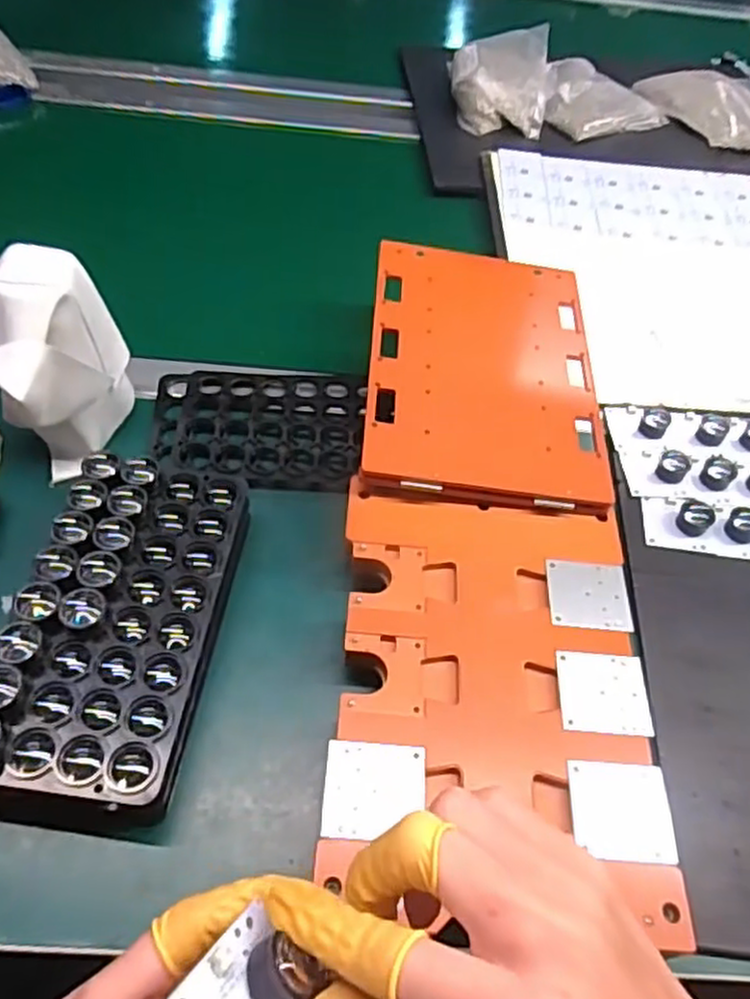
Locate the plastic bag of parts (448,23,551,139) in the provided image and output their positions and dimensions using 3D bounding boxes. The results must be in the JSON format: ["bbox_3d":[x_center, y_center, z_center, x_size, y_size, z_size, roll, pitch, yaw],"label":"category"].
[{"bbox_3d":[0.146,-0.498,0.839,0.116,0.053,0.168,8,52,0],"label":"plastic bag of parts"}]

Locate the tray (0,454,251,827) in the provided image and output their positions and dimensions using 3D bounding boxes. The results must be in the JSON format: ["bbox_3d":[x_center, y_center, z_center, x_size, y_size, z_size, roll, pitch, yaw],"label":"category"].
[{"bbox_3d":[-0.137,0.069,0.392,0.096,0.056,0.195,9,52,1],"label":"tray"}]

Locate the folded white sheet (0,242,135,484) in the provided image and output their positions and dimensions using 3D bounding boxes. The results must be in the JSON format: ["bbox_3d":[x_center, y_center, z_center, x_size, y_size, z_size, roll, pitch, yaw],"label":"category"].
[{"bbox_3d":[-0.205,-0.086,0.453,0.063,0.114,0.099,23,54,11],"label":"folded white sheet"}]

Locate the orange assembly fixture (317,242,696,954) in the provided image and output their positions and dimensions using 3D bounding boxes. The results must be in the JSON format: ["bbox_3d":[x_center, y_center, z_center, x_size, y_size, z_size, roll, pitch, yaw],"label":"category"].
[{"bbox_3d":[0.070,0.001,0.452,0.164,0.054,0.439,5,52,-2],"label":"orange assembly fixture"}]

